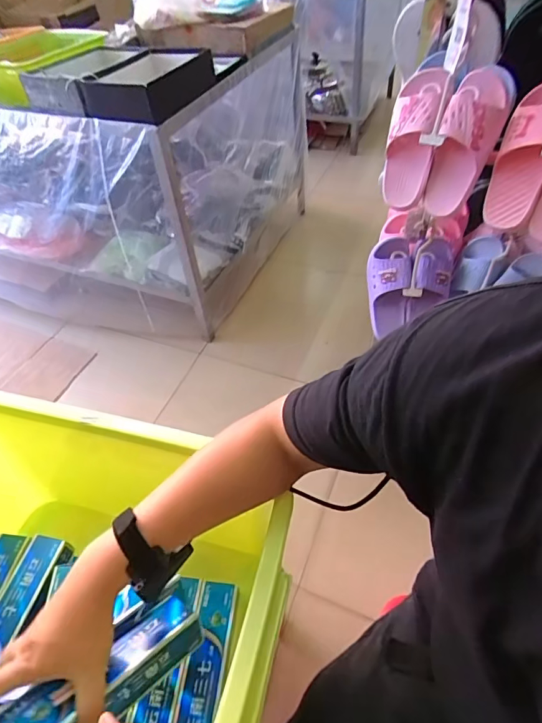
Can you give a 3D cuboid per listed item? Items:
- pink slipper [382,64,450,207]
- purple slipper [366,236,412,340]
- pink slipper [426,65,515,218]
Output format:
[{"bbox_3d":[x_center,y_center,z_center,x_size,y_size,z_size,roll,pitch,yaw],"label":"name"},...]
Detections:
[{"bbox_3d":[0.249,-0.387,0.791,0.078,0.210,0.098,11,50,15],"label":"pink slipper"},{"bbox_3d":[0.259,-0.164,0.982,0.092,0.211,0.059,5,13,10],"label":"purple slipper"},{"bbox_3d":[0.320,-0.365,0.733,0.085,0.227,0.079,26,21,26],"label":"pink slipper"}]

